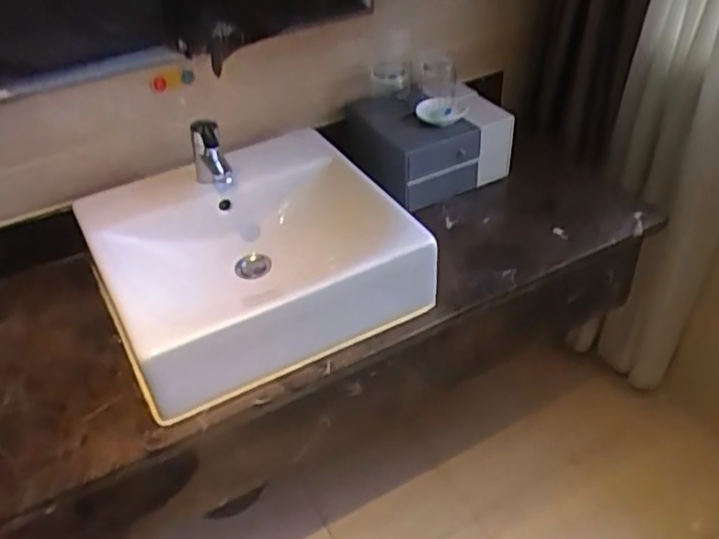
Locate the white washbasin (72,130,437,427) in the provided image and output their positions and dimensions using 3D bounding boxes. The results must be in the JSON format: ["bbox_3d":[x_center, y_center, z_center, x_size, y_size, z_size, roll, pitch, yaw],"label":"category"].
[{"bbox_3d":[-0.184,-0.028,1.119,0.463,0.163,0.443,-20,43,-20],"label":"white washbasin"}]

